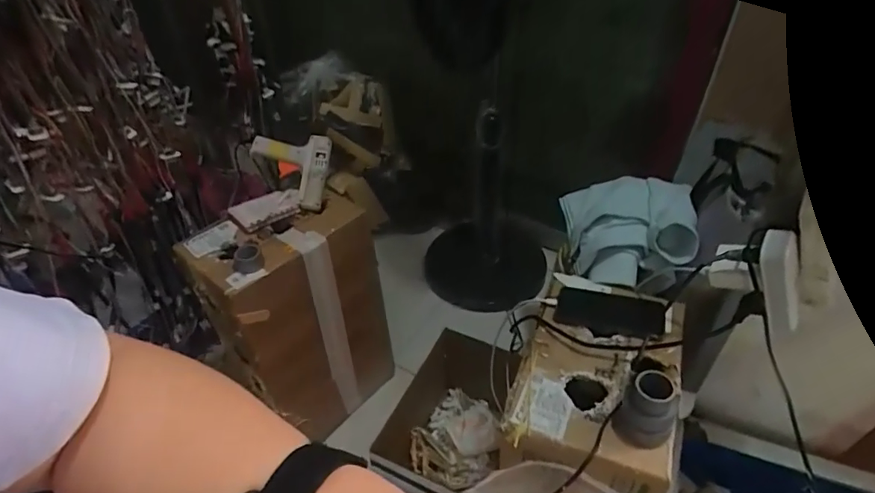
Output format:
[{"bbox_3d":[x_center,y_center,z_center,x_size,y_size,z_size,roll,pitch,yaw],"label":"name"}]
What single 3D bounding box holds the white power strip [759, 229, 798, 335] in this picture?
[{"bbox_3d":[0.433,0.052,0.615,0.038,0.159,0.035,-8,35,30],"label":"white power strip"}]

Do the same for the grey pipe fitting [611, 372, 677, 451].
[{"bbox_3d":[0.256,0.201,0.594,0.052,0.093,0.063,-16,43,-15],"label":"grey pipe fitting"}]

